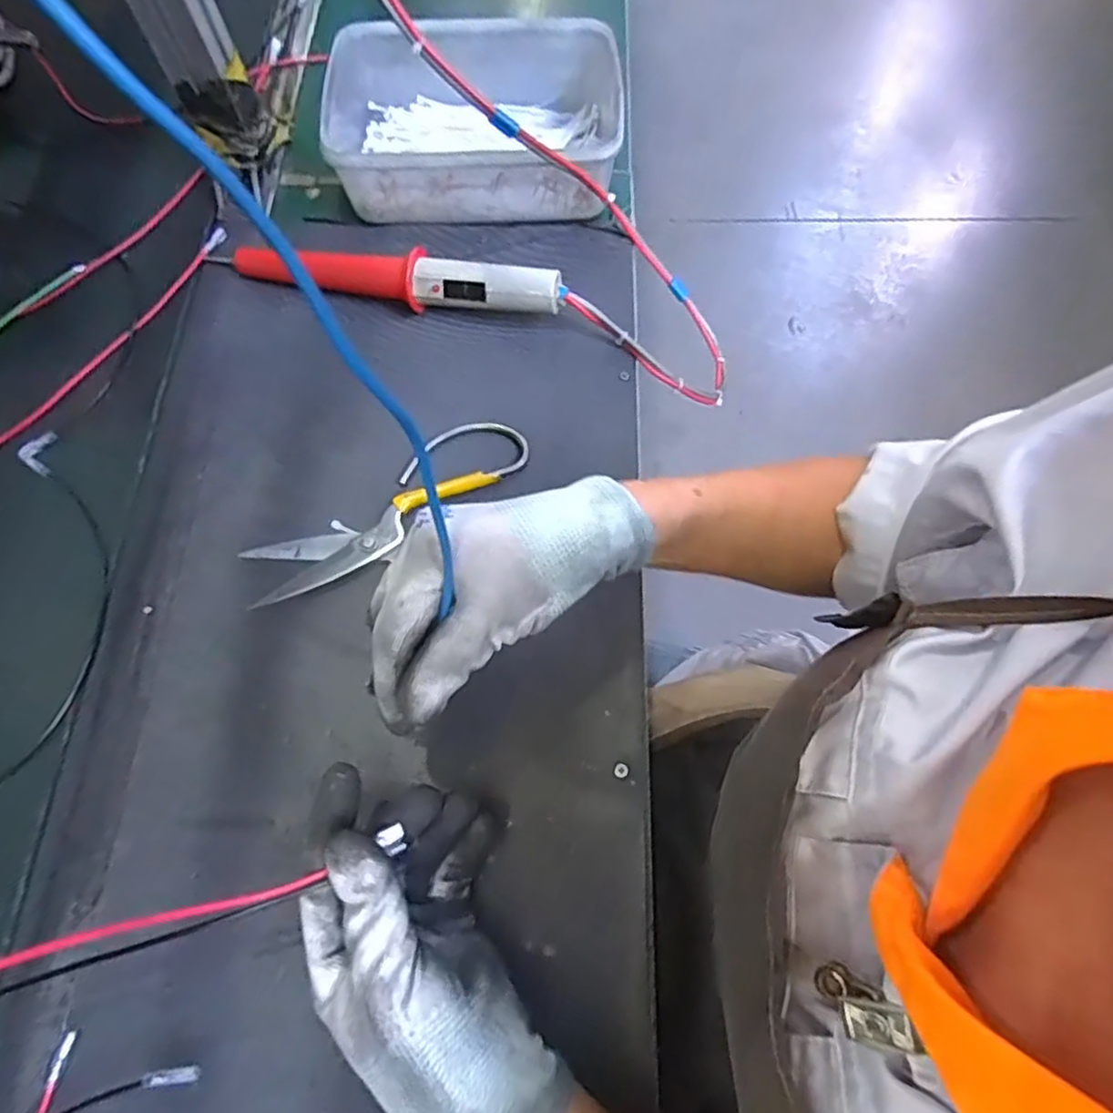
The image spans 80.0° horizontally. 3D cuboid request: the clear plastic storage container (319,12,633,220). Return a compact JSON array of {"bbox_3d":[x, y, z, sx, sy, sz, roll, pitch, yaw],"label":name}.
[{"bbox_3d":[-0.063,-0.343,0.530,0.221,0.067,0.156,-3,69,0],"label":"clear plastic storage container"}]

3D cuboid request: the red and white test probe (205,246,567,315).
[{"bbox_3d":[-0.127,-0.206,0.491,0.266,0.040,0.029,12,69,6],"label":"red and white test probe"}]

